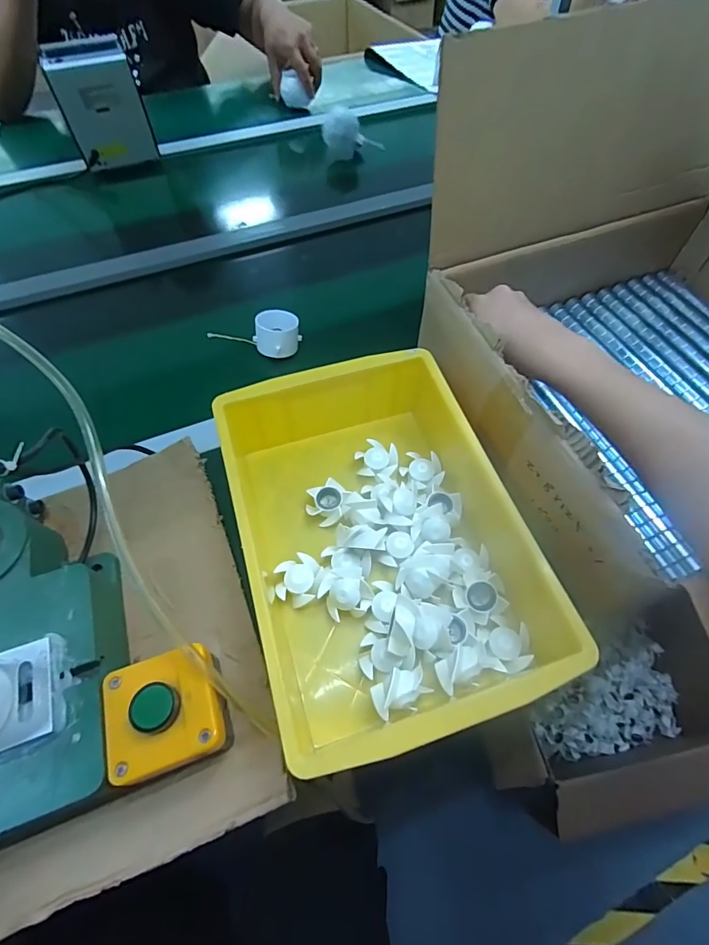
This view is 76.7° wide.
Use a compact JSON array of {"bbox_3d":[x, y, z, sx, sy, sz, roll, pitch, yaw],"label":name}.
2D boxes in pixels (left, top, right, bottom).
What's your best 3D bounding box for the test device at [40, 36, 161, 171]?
[{"bbox_3d":[-0.434,-0.637,0.778,0.124,0.140,0.111,-19,59,-11],"label":"test device"}]

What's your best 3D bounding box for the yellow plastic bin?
[{"bbox_3d":[0.014,0.049,0.375,0.206,0.089,0.291,-17,59,-10],"label":"yellow plastic bin"}]

